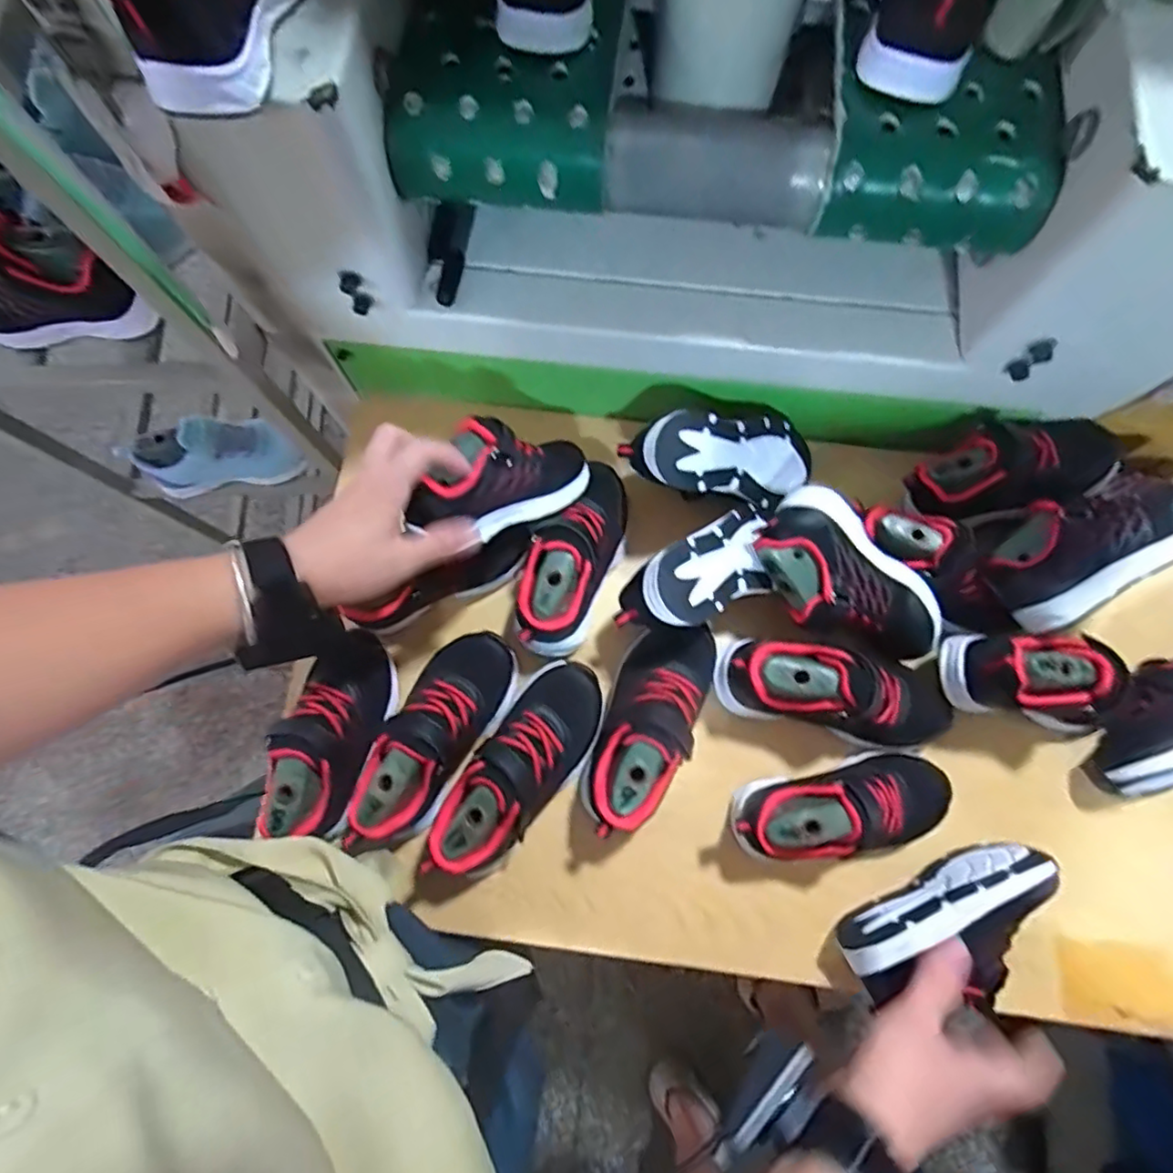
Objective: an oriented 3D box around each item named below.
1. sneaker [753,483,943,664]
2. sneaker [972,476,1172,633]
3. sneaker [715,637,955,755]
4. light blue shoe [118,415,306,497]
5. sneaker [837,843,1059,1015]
[{"bbox_3d":[0.212,0.001,0.505,0.167,0.063,0.098,42,81,10],"label":"sneaker"},{"bbox_3d":[0.399,-0.039,0.489,0.169,0.066,0.097,-34,68,10],"label":"sneaker"},{"bbox_3d":[0.203,0.087,0.505,0.187,0.092,0.066,14,77,4],"label":"sneaker"},{"bbox_3d":[-0.430,-0.156,0.720,0.187,0.083,0.063,-7,77,-1],"label":"light blue shoe"},{"bbox_3d":[0.278,0.262,0.463,0.160,0.065,0.075,-29,78,0],"label":"sneaker"}]

